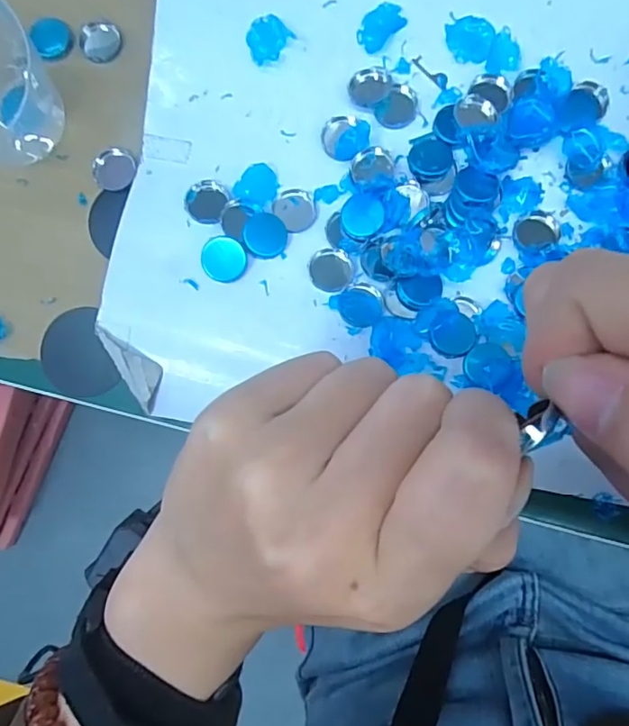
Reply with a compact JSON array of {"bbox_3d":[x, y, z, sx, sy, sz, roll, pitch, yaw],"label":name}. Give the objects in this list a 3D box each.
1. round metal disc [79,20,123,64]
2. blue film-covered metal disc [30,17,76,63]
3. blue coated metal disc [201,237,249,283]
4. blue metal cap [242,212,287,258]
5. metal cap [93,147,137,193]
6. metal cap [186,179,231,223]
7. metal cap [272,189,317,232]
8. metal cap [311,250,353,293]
[{"bbox_3d":[-0.095,-0.143,0.240,0.019,0.004,0.017,-42,84,-1],"label":"round metal disc"},{"bbox_3d":[-0.117,-0.144,0.240,0.018,0.004,0.020,-42,84,-1],"label":"blue film-covered metal disc"},{"bbox_3d":[-0.037,-0.042,0.223,0.018,0.005,0.018,0,85,3],"label":"blue coated metal disc"},{"bbox_3d":[-0.020,-0.054,0.227,0.017,0.005,0.019,14,86,4],"label":"blue metal cap"},{"bbox_3d":[-0.087,-0.084,0.236,0.018,0.004,0.019,0,85,3],"label":"metal cap"},{"bbox_3d":[-0.046,-0.069,0.232,0.017,0.004,0.019,24,87,5],"label":"metal cap"},{"bbox_3d":[-0.008,-0.066,0.233,0.017,0.004,0.018,0,85,3],"label":"metal cap"},{"bbox_3d":[0.007,-0.039,0.226,0.017,0.004,0.018,0,85,3],"label":"metal cap"}]

